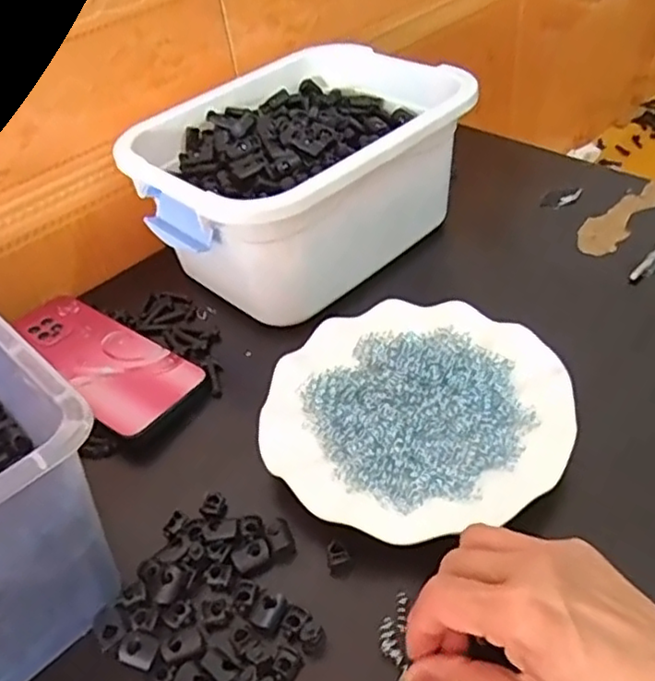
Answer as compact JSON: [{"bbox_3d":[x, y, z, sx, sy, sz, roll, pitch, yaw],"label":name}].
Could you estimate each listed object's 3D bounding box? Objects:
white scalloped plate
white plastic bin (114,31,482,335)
[{"bbox_3d":[0.055,0.042,0.415,0.176,0.017,0.177,-4,43,4],"label":"white scalloped plate"},{"bbox_3d":[-0.018,-0.132,0.542,0.249,0.120,0.176,-34,49,-26],"label":"white plastic bin"}]

